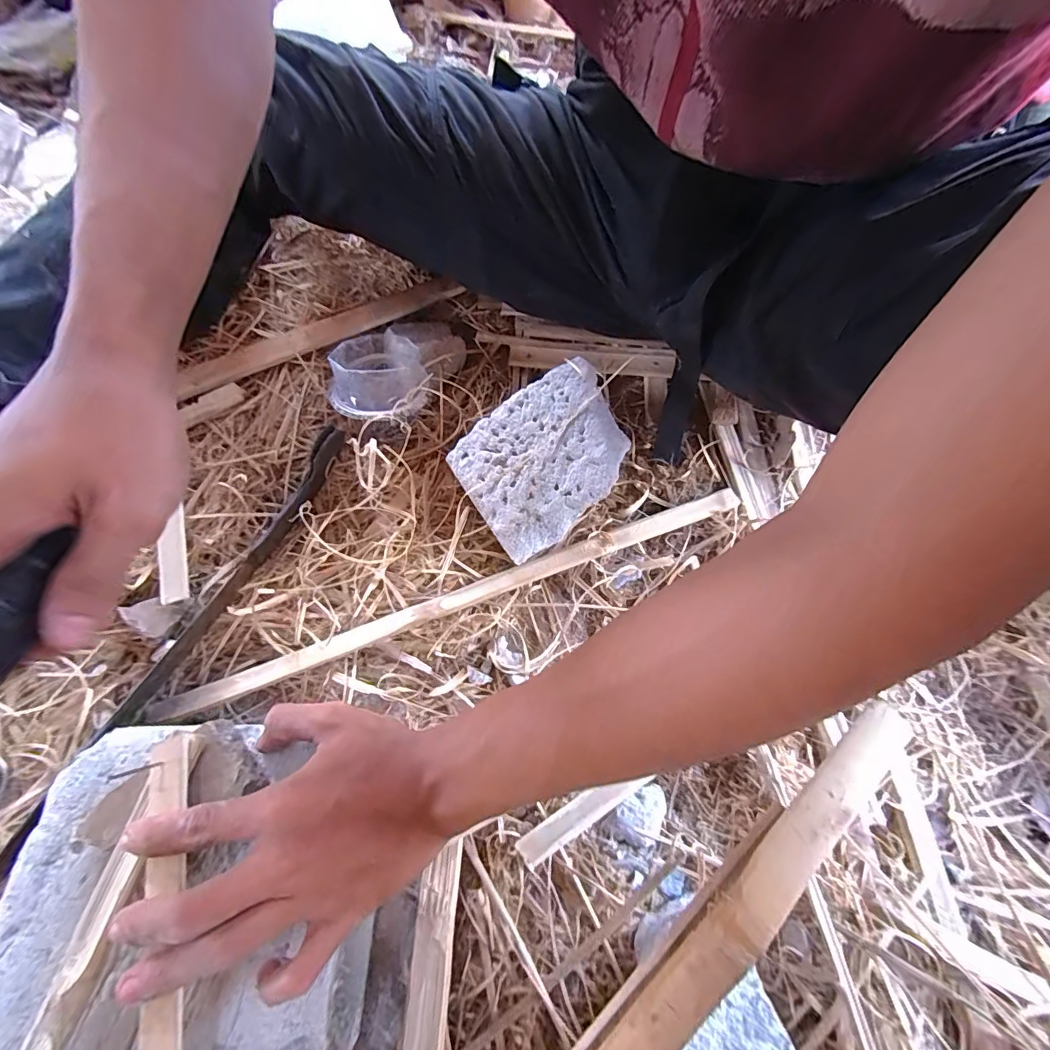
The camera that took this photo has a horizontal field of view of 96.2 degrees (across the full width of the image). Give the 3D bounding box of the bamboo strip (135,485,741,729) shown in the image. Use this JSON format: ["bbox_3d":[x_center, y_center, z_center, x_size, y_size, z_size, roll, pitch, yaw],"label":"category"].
[{"bbox_3d":[-0.049,0.060,0.398,0.509,0.007,0.019,-20,68,-7],"label":"bamboo strip"}]

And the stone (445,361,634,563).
[{"bbox_3d":[0.022,-0.058,0.416,0.155,0.069,0.113,-34,70,-13],"label":"stone"}]

